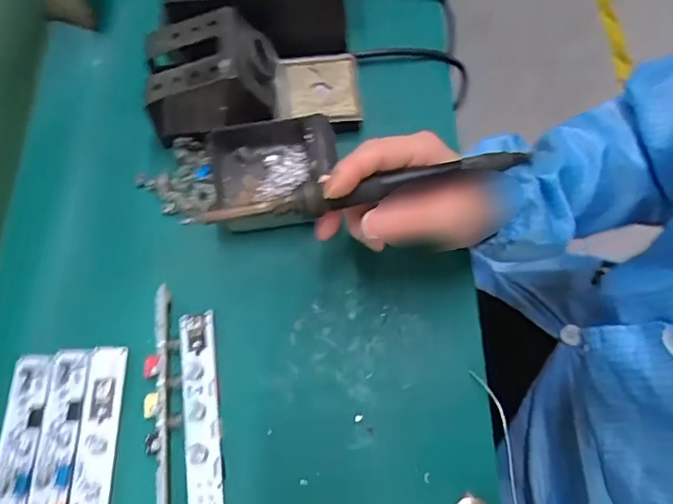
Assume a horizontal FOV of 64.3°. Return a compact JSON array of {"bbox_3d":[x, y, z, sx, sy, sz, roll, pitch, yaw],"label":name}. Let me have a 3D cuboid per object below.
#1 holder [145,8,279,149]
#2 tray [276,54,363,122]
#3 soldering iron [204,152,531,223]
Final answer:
[{"bbox_3d":[-0.094,-0.133,0.408,0.094,0.065,0.078,3,67,-1],"label":"holder"},{"bbox_3d":[-0.014,-0.134,0.436,0.066,0.016,0.064,-1,67,-3],"label":"tray"},{"bbox_3d":[0.016,-0.037,0.318,0.188,0.016,0.014,-11,68,-4],"label":"soldering iron"}]

